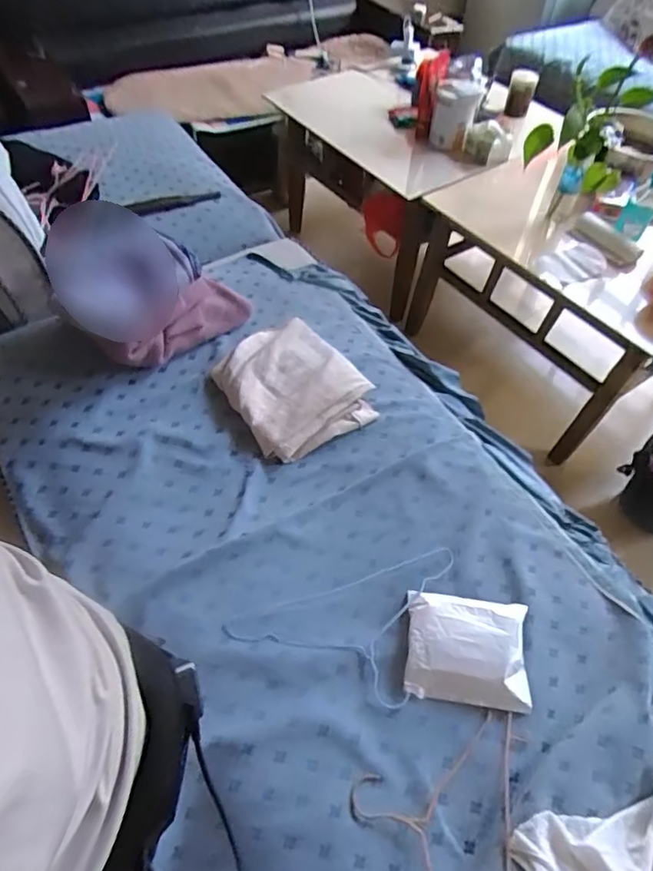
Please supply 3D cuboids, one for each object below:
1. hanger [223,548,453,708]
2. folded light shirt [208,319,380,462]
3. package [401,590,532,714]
[{"bbox_3d":[0.061,0.330,0.908,0.401,0.012,0.207,-16,56,-13],"label":"hanger"},{"bbox_3d":[-0.073,-0.110,1.229,0.270,0.063,0.324,-28,59,-20],"label":"folded light shirt"},{"bbox_3d":[0.223,0.336,0.900,0.185,0.027,0.164,7,54,4],"label":"package"}]

